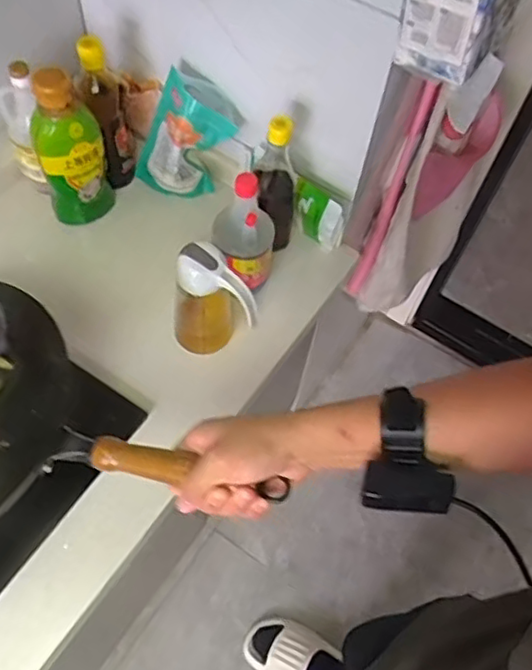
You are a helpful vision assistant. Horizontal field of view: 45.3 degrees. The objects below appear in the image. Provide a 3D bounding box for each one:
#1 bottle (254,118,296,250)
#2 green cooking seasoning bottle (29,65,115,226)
[{"bbox_3d":[0.011,-0.211,0.940,0.058,0.254,0.094,13,61,4],"label":"bottle"},{"bbox_3d":[-0.294,-0.273,0.957,0.089,0.254,0.062,3,60,-1],"label":"green cooking seasoning bottle"}]

